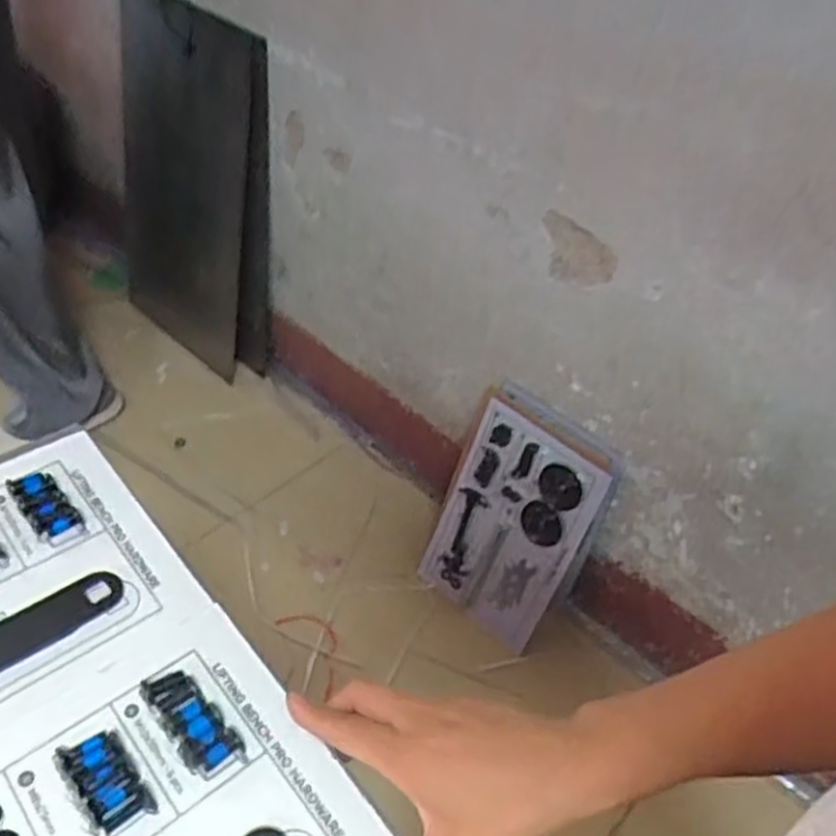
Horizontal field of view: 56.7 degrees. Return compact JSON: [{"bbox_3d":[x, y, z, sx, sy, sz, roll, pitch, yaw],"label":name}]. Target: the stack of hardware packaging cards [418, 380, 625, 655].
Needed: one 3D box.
[{"bbox_3d":[0.149,0.159,1.256,0.253,0.397,0.057,33,30,22],"label":"stack of hardware packaging cards"}]

